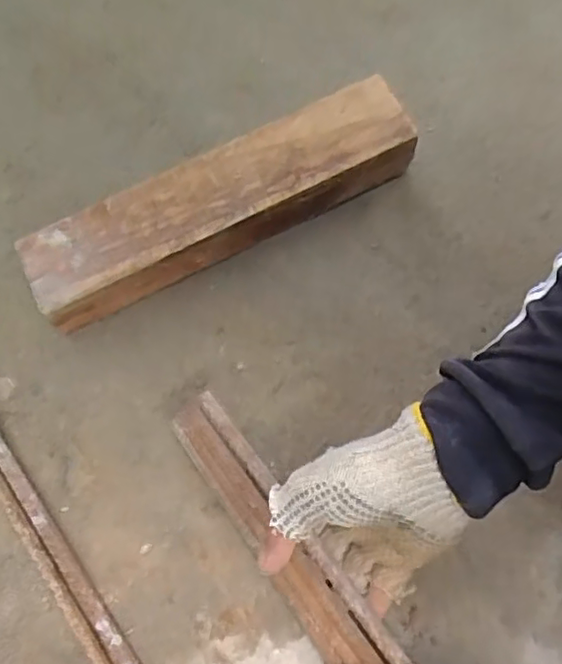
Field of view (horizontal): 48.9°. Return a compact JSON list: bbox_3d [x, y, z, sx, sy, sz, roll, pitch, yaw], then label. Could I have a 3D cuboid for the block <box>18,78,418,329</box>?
[{"bbox_3d":[-0.054,-0.114,0.529,0.331,0.066,0.085,-25,75,-9],"label":"block"}]

